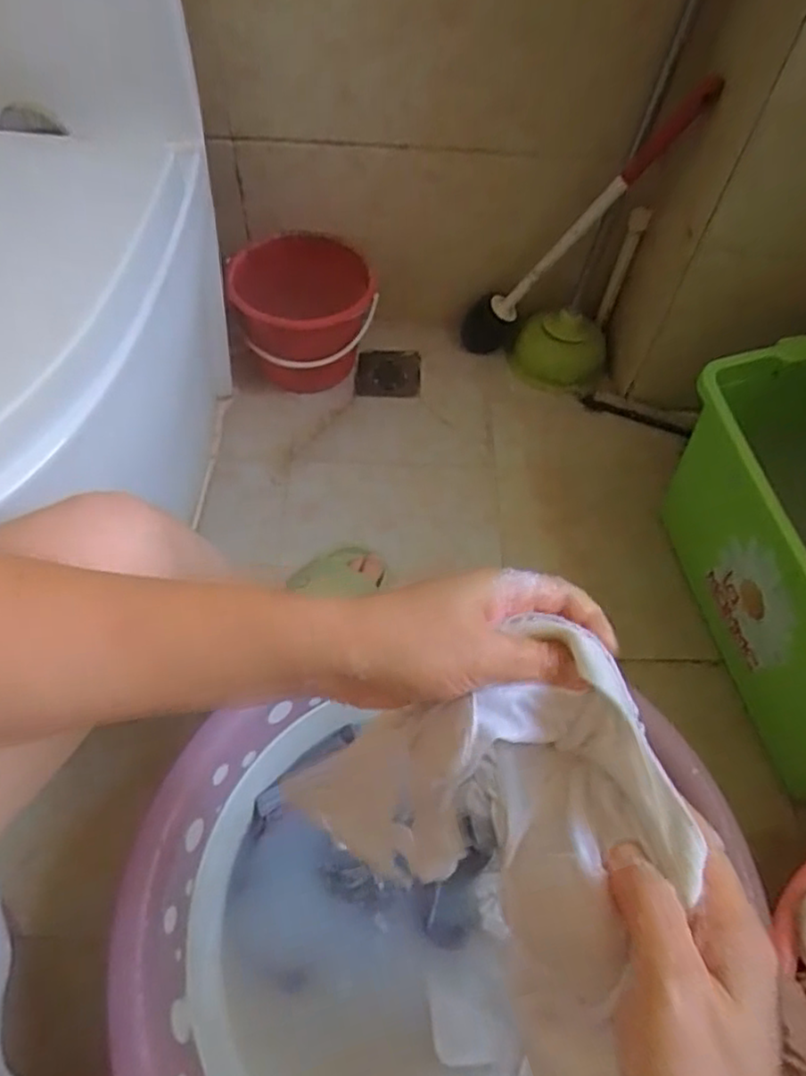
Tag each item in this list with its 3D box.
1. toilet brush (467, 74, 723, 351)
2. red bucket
[{"bbox_3d":[0.243,-0.431,0.945,0.068,0.474,0.067,24,55,-21],"label":"toilet brush"},{"bbox_3d":[-0.152,-0.329,0.996,0.182,0.186,0.177,2,58,-3],"label":"red bucket"}]

